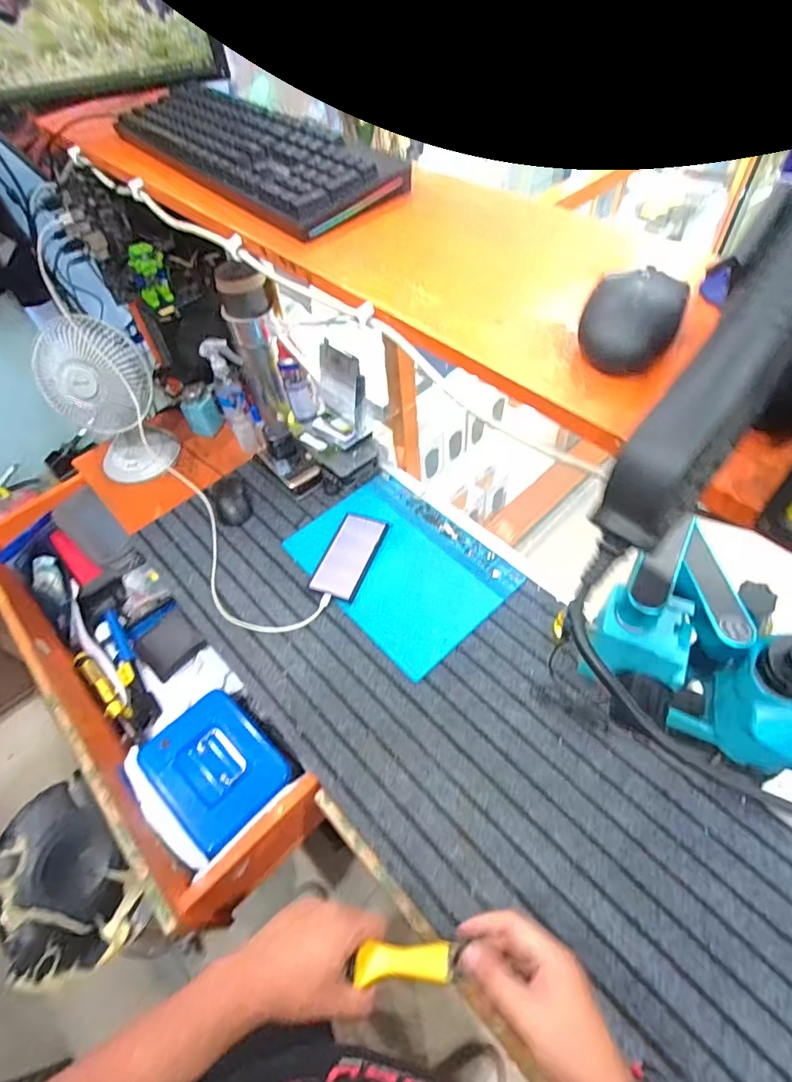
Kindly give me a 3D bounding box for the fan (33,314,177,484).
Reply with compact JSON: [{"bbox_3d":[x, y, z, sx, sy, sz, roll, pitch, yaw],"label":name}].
[{"bbox_3d":[-0.527,-0.261,0.947,0.165,0.293,0.153,-34,58,-20],"label":"fan"}]

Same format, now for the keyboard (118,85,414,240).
[{"bbox_3d":[-0.174,-0.442,0.569,0.127,0.034,0.437,-34,58,-20],"label":"keyboard"}]

